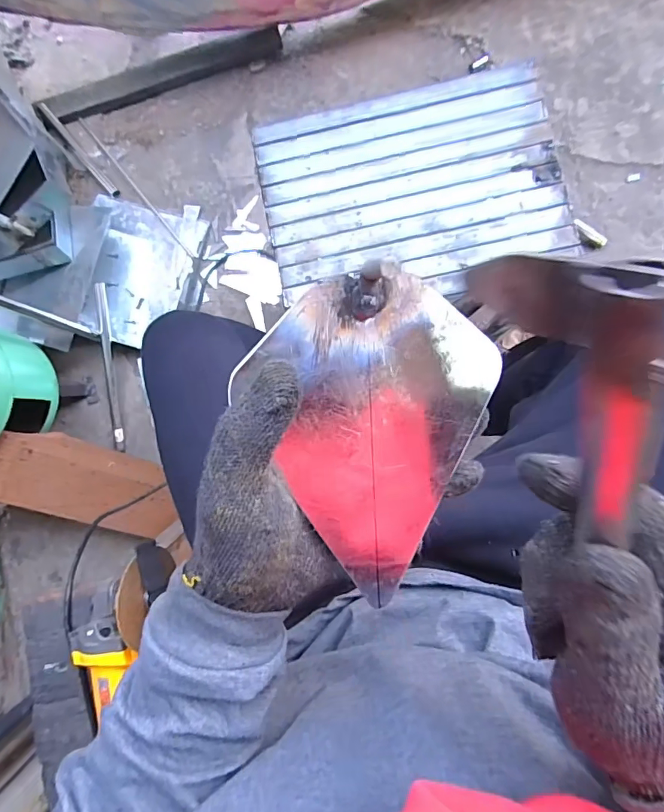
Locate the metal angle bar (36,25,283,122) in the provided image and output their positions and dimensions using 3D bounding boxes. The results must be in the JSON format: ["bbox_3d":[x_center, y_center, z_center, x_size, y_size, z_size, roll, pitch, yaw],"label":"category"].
[{"bbox_3d":[-0.354,-0.694,0.979,0.509,0.031,0.057,-14,87,4],"label":"metal angle bar"}]

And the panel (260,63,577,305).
[{"bbox_3d":[0.091,-0.257,0.549,0.338,0.019,0.240,-12,87,4],"label":"panel"}]

